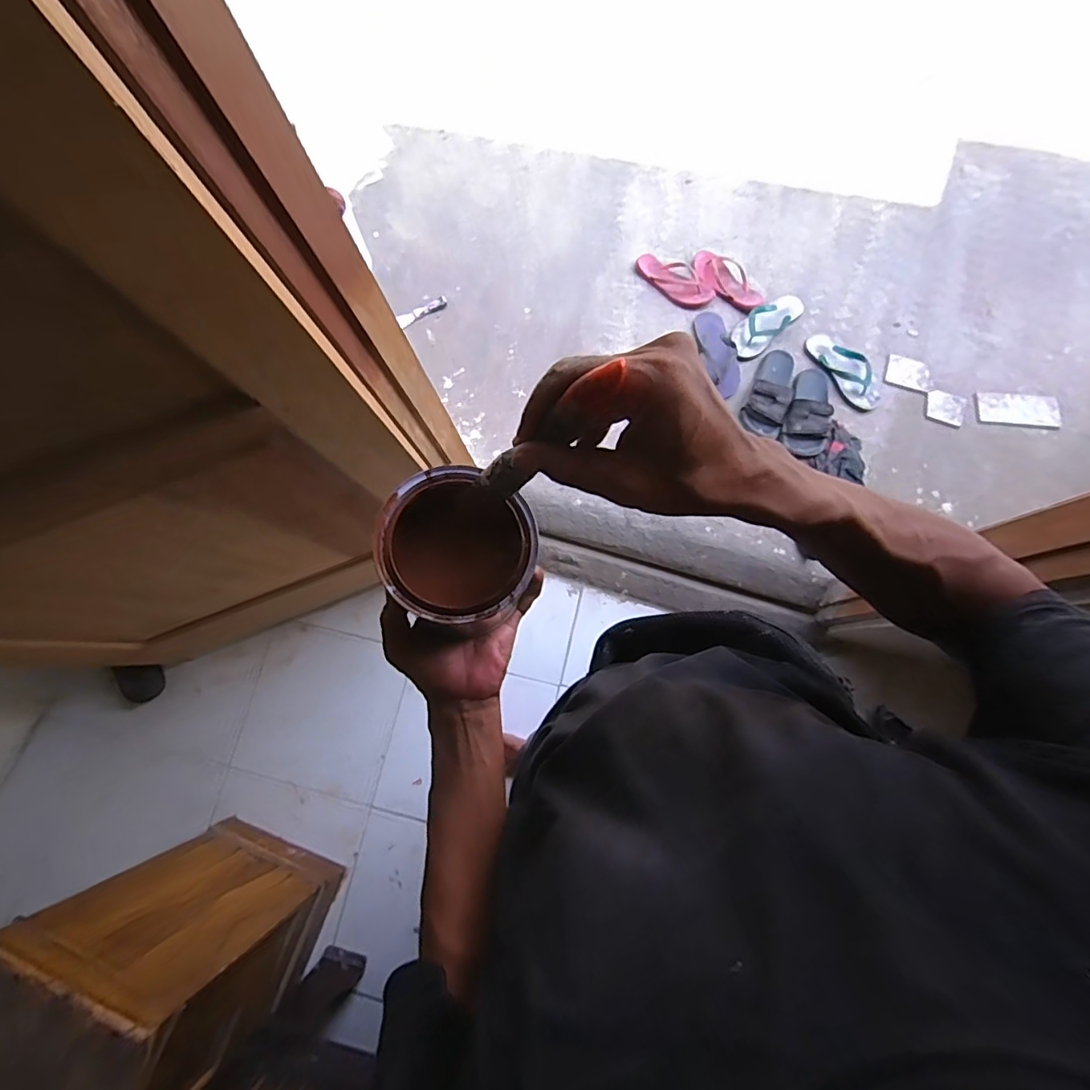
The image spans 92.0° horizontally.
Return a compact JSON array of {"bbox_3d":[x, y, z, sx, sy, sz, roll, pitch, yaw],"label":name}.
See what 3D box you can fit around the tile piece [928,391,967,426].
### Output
[{"bbox_3d":[1.044,-0.359,1.372,0.090,0.013,0.102,21,76,14],"label":"tile piece"}]

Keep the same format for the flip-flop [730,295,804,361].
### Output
[{"bbox_3d":[0.605,-0.606,1.438,0.233,0.031,0.099,-41,82,-7],"label":"flip-flop"}]

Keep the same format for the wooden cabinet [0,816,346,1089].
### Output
[{"bbox_3d":[-0.733,0.845,1.026,0.374,0.617,0.320,18,80,3],"label":"wooden cabinet"}]

